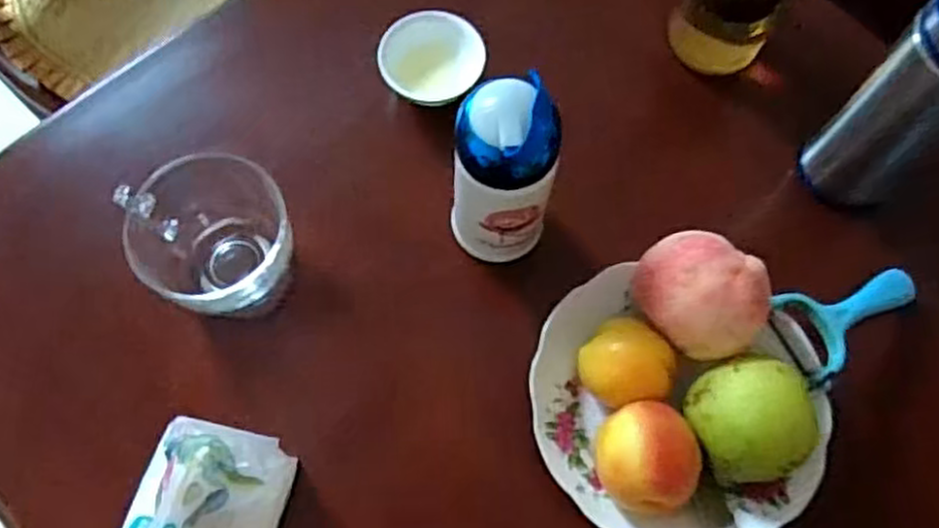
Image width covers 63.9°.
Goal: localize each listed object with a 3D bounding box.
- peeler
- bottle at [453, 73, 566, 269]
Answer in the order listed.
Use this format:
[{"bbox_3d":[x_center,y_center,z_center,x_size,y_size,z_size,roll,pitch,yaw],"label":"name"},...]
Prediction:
[{"bbox_3d":[0.272,0.034,0.534,0.127,0.021,0.061,-22,71,-22],"label":"peeler"},{"bbox_3d":[0.023,-0.056,0.508,0.067,0.172,0.056,11,69,3],"label":"bottle"}]

